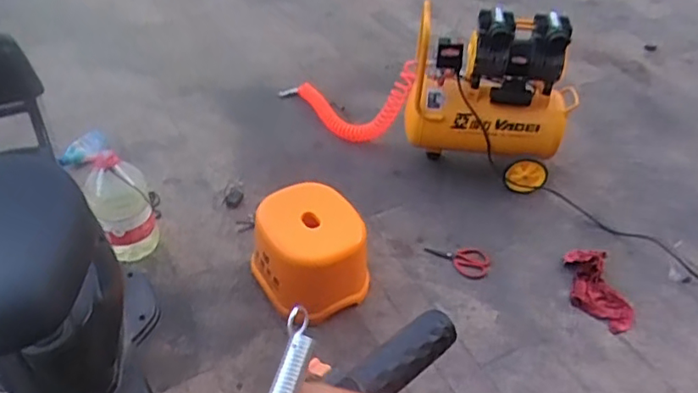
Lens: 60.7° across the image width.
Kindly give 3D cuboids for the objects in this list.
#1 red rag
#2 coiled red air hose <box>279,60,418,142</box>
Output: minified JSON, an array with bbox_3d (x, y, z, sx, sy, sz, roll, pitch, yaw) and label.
[{"bbox_3d":[0.679,0.242,1.619,0.152,0.061,0.245,2,43,-3],"label":"red rag"},{"bbox_3d":[0.005,-0.289,1.908,0.577,0.229,0.089,6,34,45],"label":"coiled red air hose"}]

